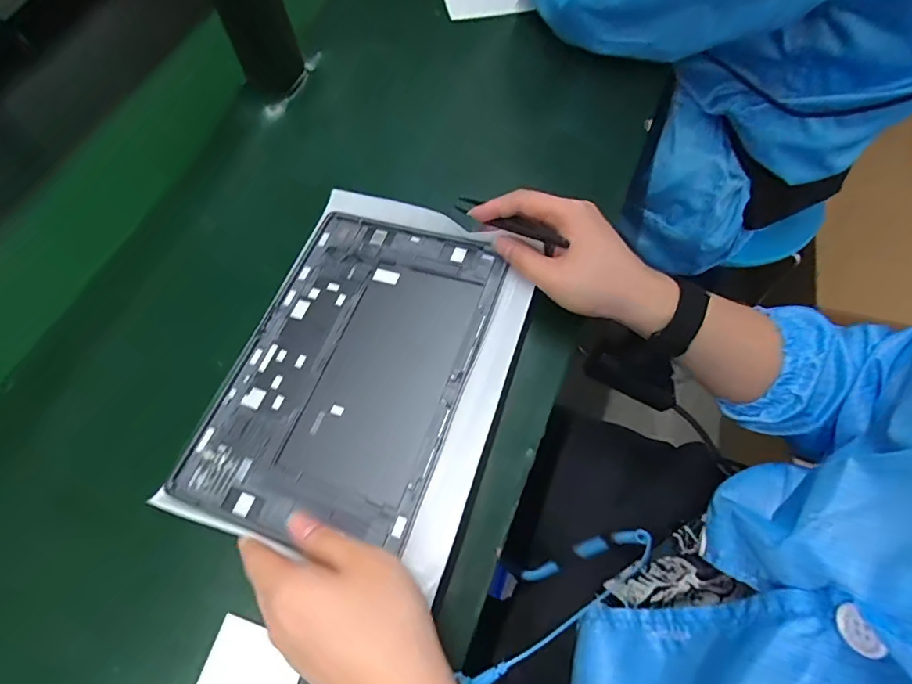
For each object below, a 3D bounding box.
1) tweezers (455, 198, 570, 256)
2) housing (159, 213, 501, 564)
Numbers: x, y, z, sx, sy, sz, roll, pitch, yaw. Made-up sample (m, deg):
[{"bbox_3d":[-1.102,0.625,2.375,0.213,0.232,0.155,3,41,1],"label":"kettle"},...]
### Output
[{"bbox_3d":[0.037,-0.090,0.372,0.095,0.025,0.007,29,68,22],"label":"tweezers"},{"bbox_3d":[-0.076,0.014,0.369,0.167,0.009,0.251,15,63,14],"label":"housing"}]

